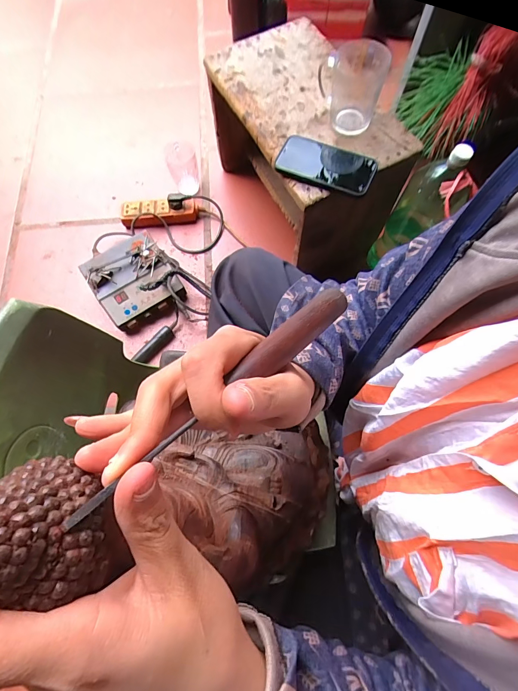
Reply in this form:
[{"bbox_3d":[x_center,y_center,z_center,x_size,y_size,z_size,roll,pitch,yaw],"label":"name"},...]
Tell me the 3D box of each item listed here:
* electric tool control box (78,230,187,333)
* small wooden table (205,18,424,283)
[{"bbox_3d":[-0.289,-0.158,0.791,0.180,0.095,0.208,-30,74,-9],"label":"electric tool control box"},{"bbox_3d":[0.088,-0.388,0.749,0.235,0.321,0.408,-26,74,-8],"label":"small wooden table"}]

